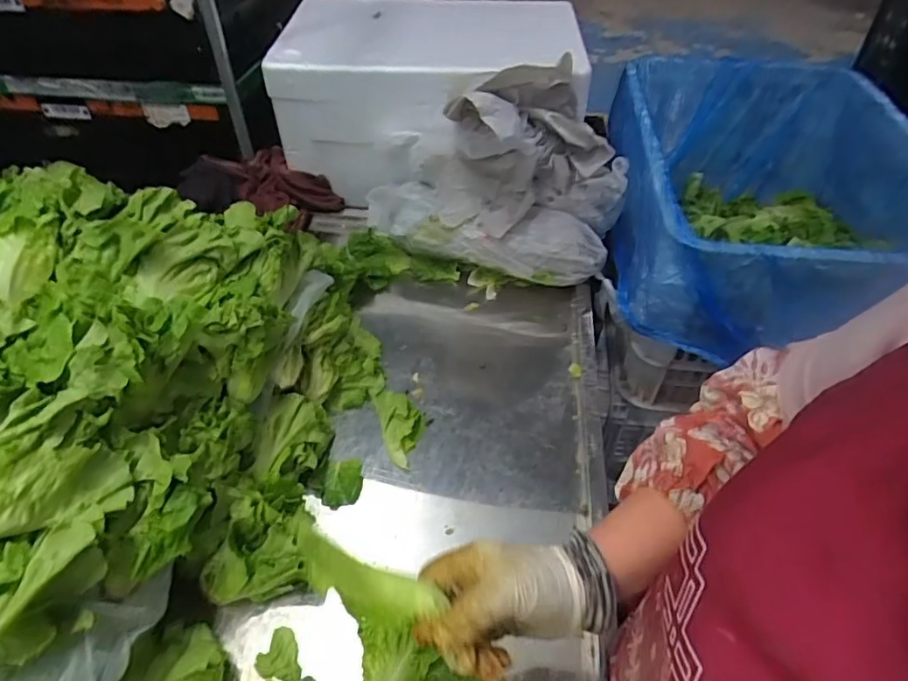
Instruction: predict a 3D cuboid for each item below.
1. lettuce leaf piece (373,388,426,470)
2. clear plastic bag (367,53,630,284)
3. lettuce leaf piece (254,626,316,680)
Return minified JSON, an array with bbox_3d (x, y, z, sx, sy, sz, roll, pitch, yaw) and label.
[{"bbox_3d":[-0.059,0.089,0.633,0.050,0.021,0.111,-14,48,-13],"label":"lettuce leaf piece"},{"bbox_3d":[0.063,-0.244,0.768,0.349,0.216,0.193,12,48,11],"label":"clear plastic bag"},{"bbox_3d":[-0.147,0.273,0.466,0.036,0.011,0.050,-25,52,-22],"label":"lettuce leaf piece"}]

